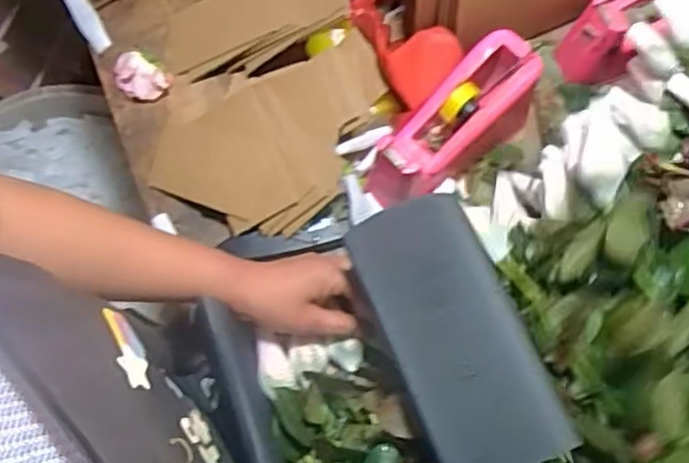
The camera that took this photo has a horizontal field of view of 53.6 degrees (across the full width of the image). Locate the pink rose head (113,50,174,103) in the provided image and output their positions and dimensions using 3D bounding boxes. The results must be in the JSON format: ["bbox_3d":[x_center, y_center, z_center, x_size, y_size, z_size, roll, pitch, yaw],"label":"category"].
[{"bbox_3d":[-0.239,-0.183,0.801,0.062,0.033,0.052,41,79,12],"label":"pink rose head"}]

